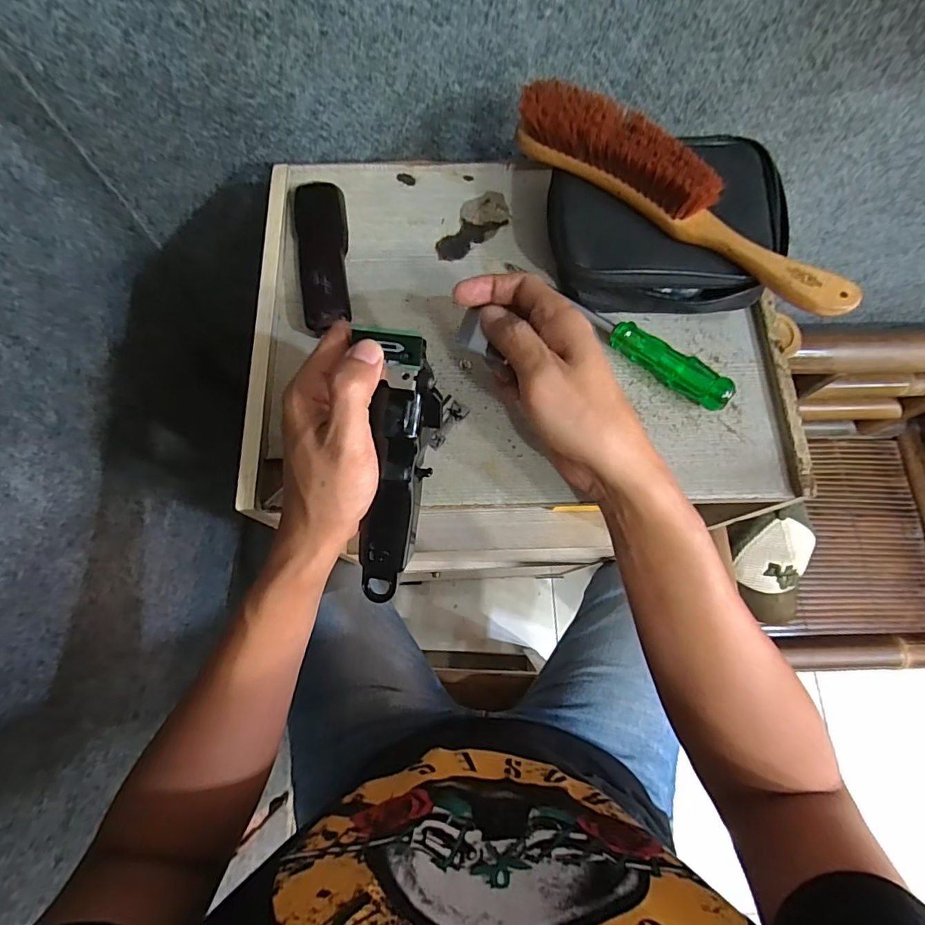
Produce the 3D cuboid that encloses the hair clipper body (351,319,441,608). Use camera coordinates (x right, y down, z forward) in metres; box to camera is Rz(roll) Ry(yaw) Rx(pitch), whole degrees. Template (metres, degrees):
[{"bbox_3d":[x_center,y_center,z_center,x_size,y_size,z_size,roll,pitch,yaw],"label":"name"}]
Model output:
[{"bbox_3d":[-0.043,0.008,0.309,0.046,0.026,0.178,10,113,3],"label":"hair clipper body"}]

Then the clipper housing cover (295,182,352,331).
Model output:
[{"bbox_3d":[-0.110,-0.168,0.388,0.038,0.014,0.141,-7,73,-3],"label":"clipper housing cover"}]

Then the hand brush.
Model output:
[{"bbox_3d":[0.156,-0.187,0.340,0.259,0.034,0.040,35,75,10],"label":"hand brush"}]

